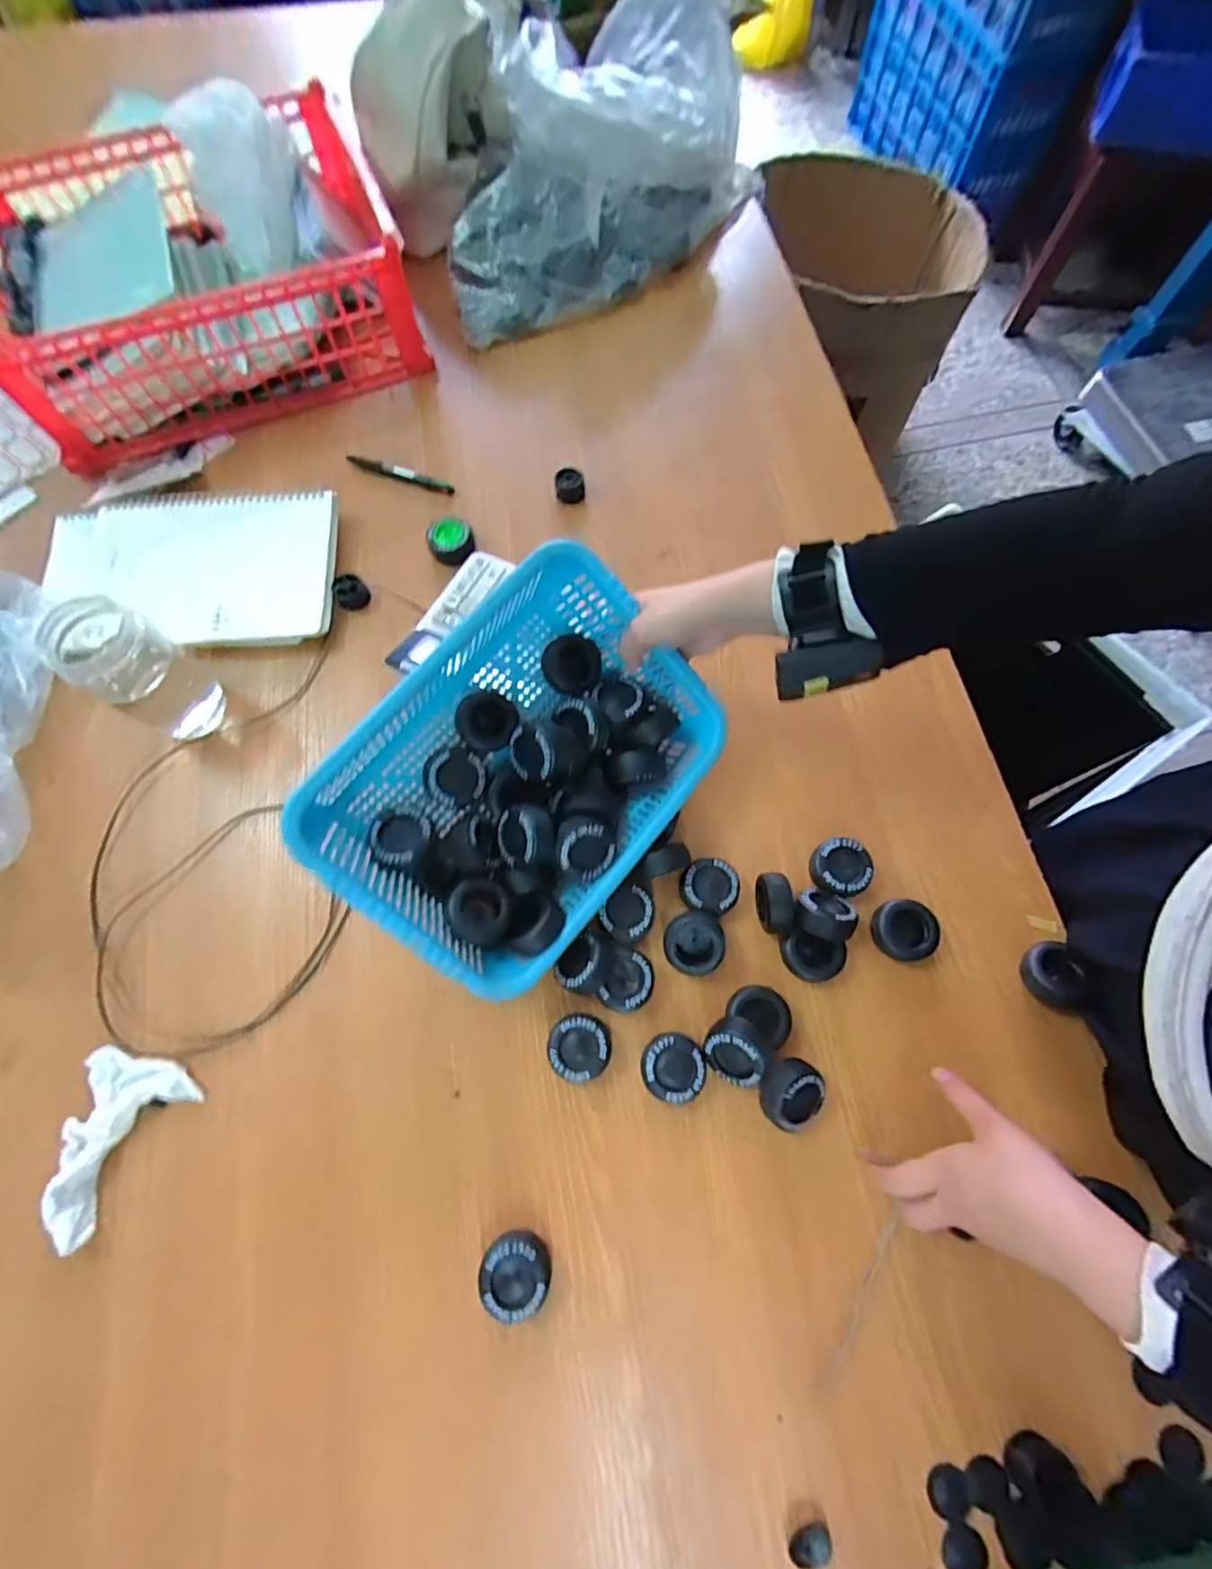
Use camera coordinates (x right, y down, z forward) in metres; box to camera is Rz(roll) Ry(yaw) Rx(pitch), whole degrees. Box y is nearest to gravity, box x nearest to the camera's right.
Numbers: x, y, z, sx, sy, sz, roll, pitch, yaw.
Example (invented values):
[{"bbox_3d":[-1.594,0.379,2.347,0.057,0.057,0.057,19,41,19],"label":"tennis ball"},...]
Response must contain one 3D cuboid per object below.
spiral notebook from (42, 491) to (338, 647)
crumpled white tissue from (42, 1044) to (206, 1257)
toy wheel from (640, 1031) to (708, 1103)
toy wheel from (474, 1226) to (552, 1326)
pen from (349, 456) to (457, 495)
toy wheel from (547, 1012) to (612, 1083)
[{"bbox_3d":[-0.447,-0.239,0.641,0.304,0.017,0.189,-1,71,-1],"label":"spiral notebook"},{"bbox_3d":[-0.406,0.275,0.482,0.104,0.031,0.128,32,74,12],"label":"crumpled white tissue"},{"bbox_3d":[0.054,0.226,0.479,0.049,0.029,0.047,-1,70,2],"label":"toy wheel"},{"bbox_3d":[-0.066,0.354,0.429,0.049,0.019,0.047,-1,70,2],"label":"toy wheel"},{"bbox_3d":[-0.245,-0.372,0.710,0.138,0.010,0.016,21,72,9],"label":"pen"},{"bbox_3d":[-0.021,0.215,0.486,0.049,0.028,0.048,-1,70,2],"label":"toy wheel"}]

